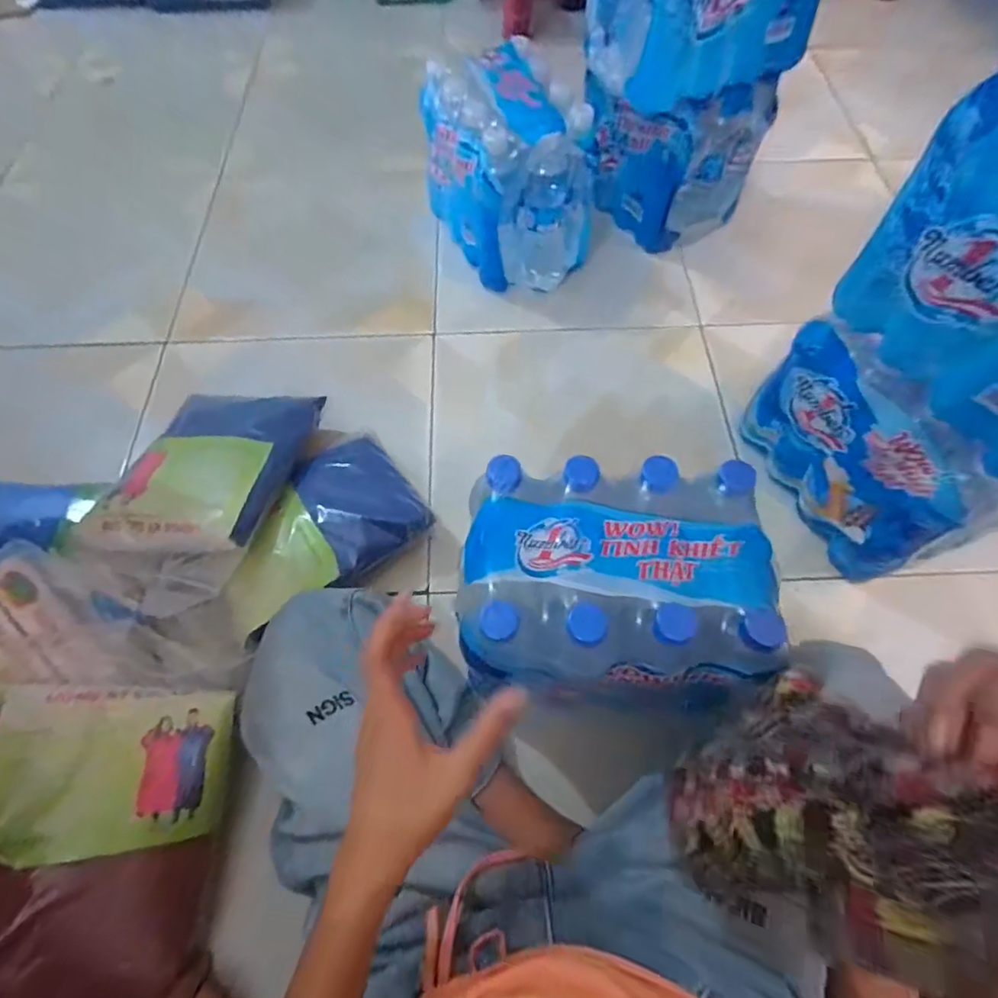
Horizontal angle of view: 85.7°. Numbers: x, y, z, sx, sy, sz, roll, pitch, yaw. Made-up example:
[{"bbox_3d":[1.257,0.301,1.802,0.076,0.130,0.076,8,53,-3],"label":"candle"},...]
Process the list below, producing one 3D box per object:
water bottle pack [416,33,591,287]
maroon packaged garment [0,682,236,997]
[{"bbox_3d":[0.011,-0.470,0.787,0.174,0.220,0.239,-21,65,-9],"label":"water bottle pack"},{"bbox_3d":[-0.334,0.293,0.445,0.174,0.036,0.252,8,74,-18],"label":"maroon packaged garment"}]

